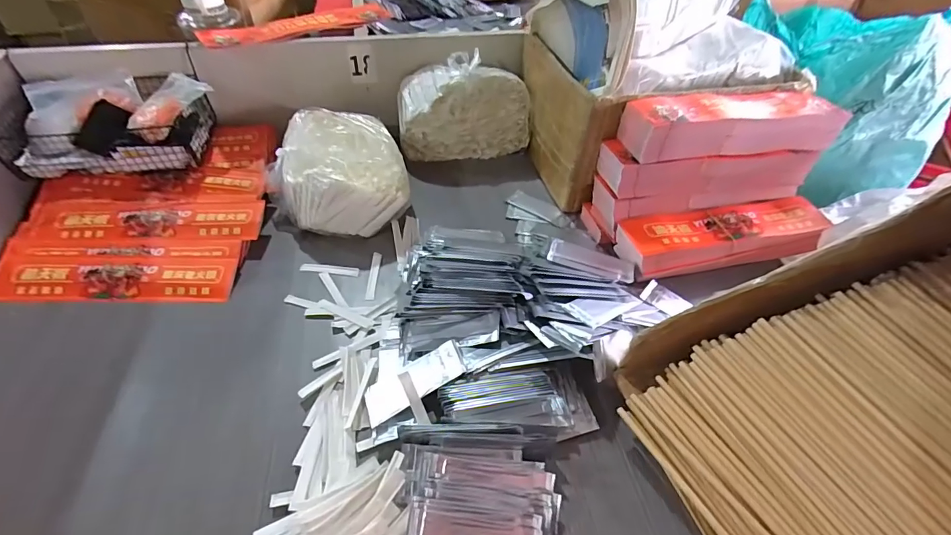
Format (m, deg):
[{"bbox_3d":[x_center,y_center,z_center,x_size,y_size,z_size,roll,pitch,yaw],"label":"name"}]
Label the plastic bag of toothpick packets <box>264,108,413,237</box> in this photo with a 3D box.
[{"bbox_3d":[-0.238,-0.170,0.730,0.223,0.114,0.252,-9,49,-11],"label":"plastic bag of toothpick packets"}]

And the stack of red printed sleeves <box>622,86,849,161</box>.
[{"bbox_3d":[0.392,-0.220,0.644,0.342,0.066,0.091,-7,49,-9],"label":"stack of red printed sleeves"}]

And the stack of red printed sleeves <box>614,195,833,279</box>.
[{"bbox_3d":[0.399,-0.048,0.684,0.344,0.055,0.104,-8,49,-10],"label":"stack of red printed sleeves"}]

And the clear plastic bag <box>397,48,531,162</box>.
[{"bbox_3d":[-0.023,-0.312,0.835,0.248,0.168,0.088,-5,48,-8],"label":"clear plastic bag"}]

